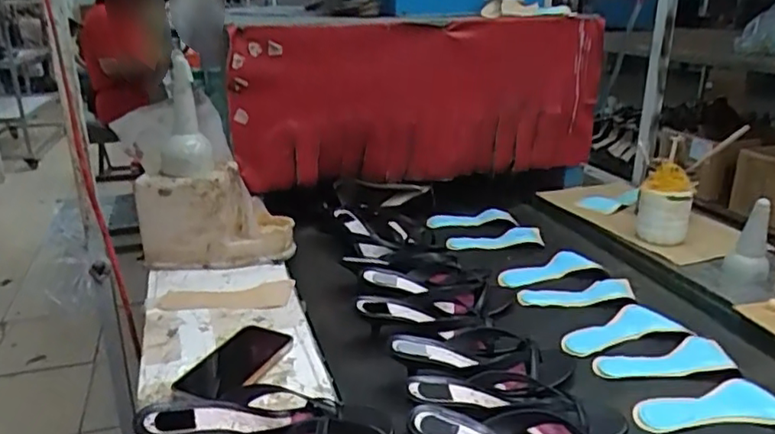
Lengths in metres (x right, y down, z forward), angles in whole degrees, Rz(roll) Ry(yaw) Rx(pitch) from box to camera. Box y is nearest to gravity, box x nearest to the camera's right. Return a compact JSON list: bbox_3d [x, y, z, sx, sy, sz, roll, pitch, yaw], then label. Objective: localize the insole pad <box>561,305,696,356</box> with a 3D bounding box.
[{"bbox_3d":[0.350,0.170,0.930,0.194,0.012,0.088,-8,20,-12],"label":"insole pad"}]

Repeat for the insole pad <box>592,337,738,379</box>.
[{"bbox_3d":[0.388,0.203,0.845,0.194,0.016,0.074,-7,20,-11],"label":"insole pad"}]

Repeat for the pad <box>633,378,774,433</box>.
[{"bbox_3d":[0.406,0.234,0.758,0.203,0.008,0.084,-4,20,-1],"label":"pad"}]

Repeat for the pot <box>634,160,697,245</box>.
[{"bbox_3d":[0.585,-0.024,1.282,0.100,0.152,0.099,5,21,22],"label":"pot"}]

